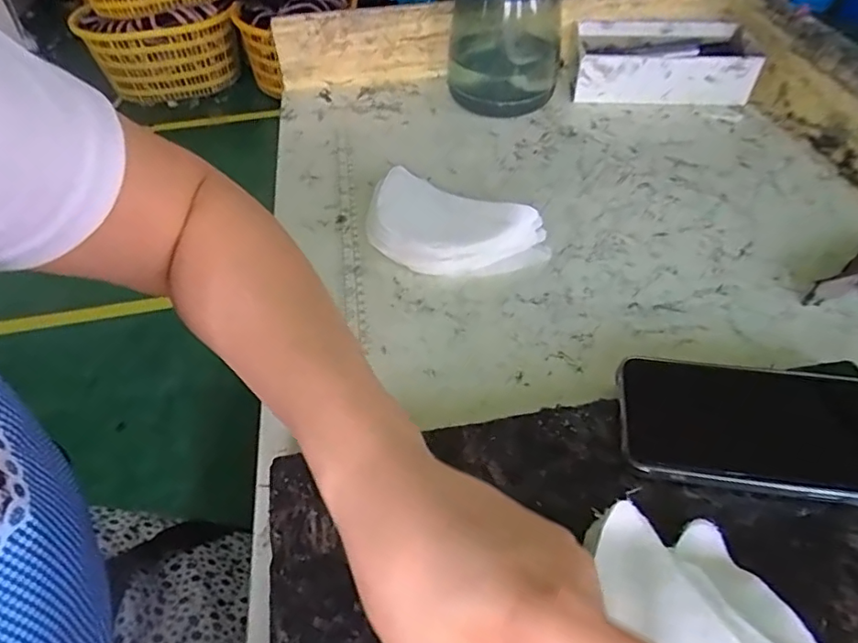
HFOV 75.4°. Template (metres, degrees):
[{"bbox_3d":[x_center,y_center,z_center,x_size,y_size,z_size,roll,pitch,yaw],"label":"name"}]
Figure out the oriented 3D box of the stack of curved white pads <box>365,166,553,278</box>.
[{"bbox_3d":[0.008,-0.079,0.457,0.159,0.034,0.091,28,55,24],"label":"stack of curved white pads"}]

